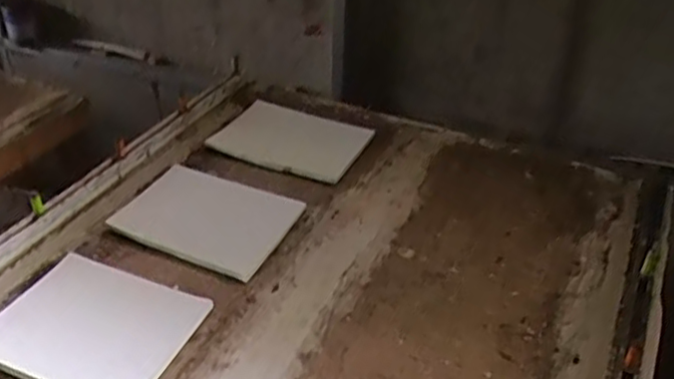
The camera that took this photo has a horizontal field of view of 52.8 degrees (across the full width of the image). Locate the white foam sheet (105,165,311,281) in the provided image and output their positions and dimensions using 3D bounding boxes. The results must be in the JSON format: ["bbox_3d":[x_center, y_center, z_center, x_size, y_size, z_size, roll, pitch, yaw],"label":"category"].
[{"bbox_3d":[-0.215,0.043,1.135,0.278,0.019,0.204,17,36,19],"label":"white foam sheet"}]

